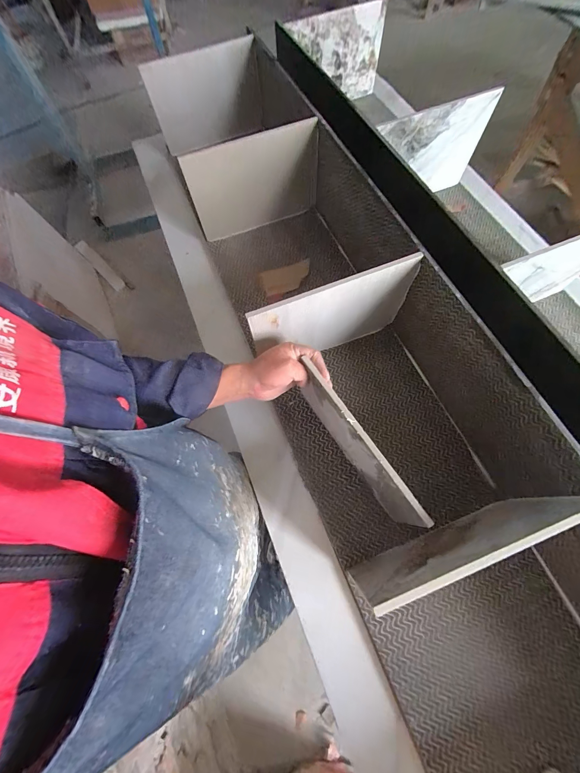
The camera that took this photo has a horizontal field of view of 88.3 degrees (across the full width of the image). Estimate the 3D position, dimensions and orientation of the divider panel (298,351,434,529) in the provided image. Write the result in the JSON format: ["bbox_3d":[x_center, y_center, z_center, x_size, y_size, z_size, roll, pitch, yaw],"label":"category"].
[{"bbox_3d":[0.093,0.088,0.453,0.012,0.123,0.256,-31,73,-15],"label":"divider panel"}]

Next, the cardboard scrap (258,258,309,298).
[{"bbox_3d":[-0.005,-0.250,0.690,0.120,0.014,0.079,-17,70,-4],"label":"cardboard scrap"}]

